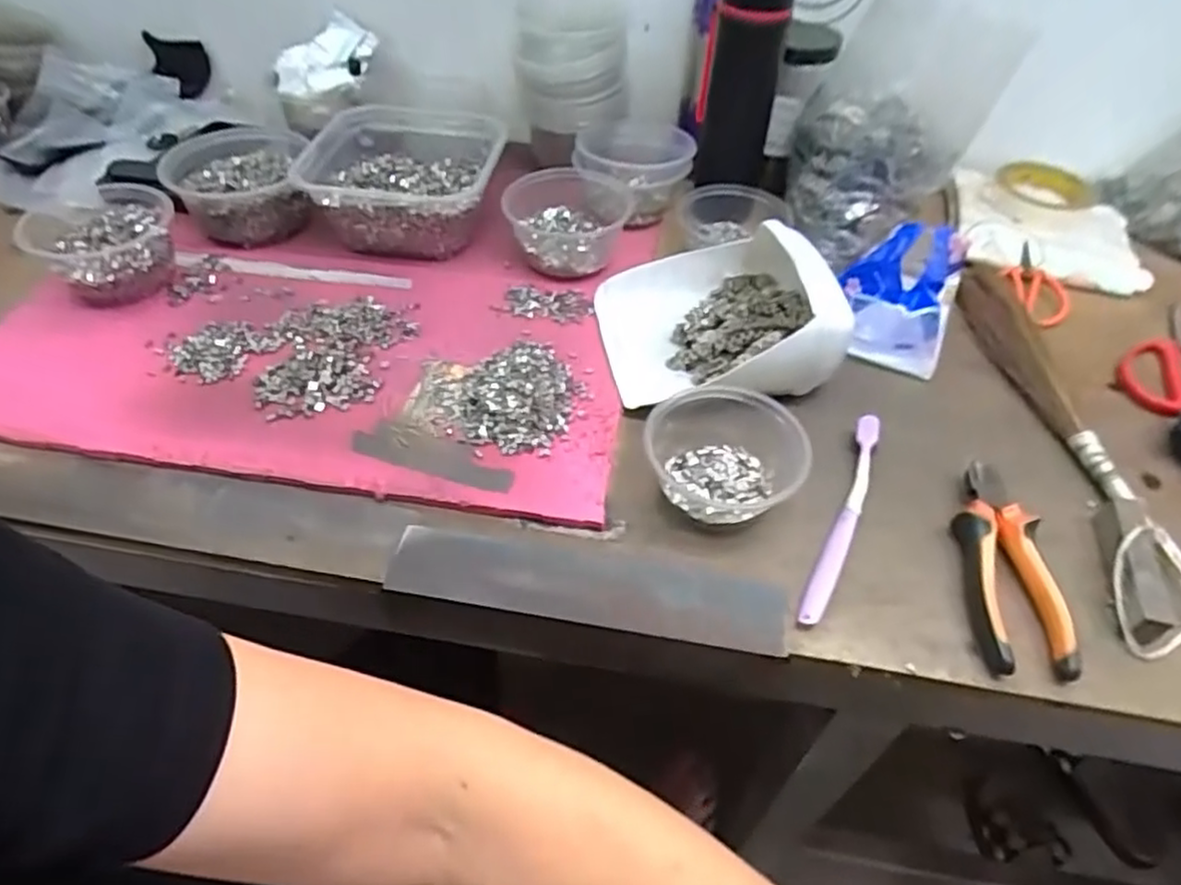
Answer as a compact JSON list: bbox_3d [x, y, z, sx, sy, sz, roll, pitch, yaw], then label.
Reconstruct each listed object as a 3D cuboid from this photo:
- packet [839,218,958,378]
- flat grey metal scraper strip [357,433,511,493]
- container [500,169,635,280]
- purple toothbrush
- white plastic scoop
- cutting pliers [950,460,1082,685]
[{"bbox_3d":[0.268,-0.134,0.615,0.095,0.056,0.146,20,52,15],"label":"packet"},{"bbox_3d":[-0.113,0.013,0.507,0.121,0.004,0.019,15,52,9],"label":"flat grey metal scraper strip"},{"bbox_3d":[-0.021,-0.210,0.672,0.114,0.055,0.114,1,47,-1],"label":"container"},{"bbox_3d":[0.173,0.050,0.486,0.020,0.016,0.180,22,54,14],"label":"purple toothbrush"},{"bbox_3d":[0.105,-0.112,0.573,0.183,0.079,0.160,-7,50,-8],"label":"white plastic scoop"},{"bbox_3d":[0.269,0.077,0.462,0.064,0.021,0.150,9,52,4],"label":"cutting pliers"}]

